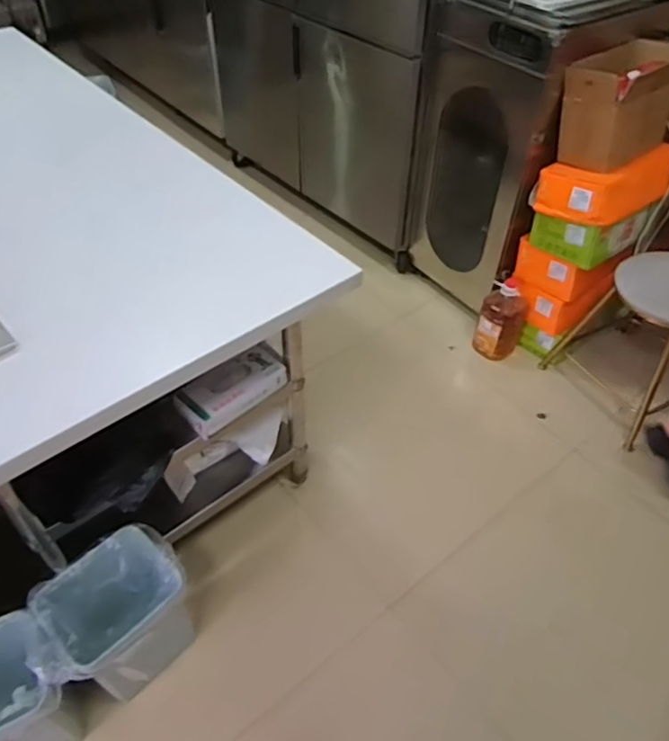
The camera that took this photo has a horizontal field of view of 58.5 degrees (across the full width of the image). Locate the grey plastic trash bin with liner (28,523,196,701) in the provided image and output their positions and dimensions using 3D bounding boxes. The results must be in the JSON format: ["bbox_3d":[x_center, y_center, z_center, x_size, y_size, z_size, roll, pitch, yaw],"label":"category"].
[{"bbox_3d":[-0.478,0.568,1.344,0.311,0.291,0.243,-35,56,-29],"label":"grey plastic trash bin with liner"}]

